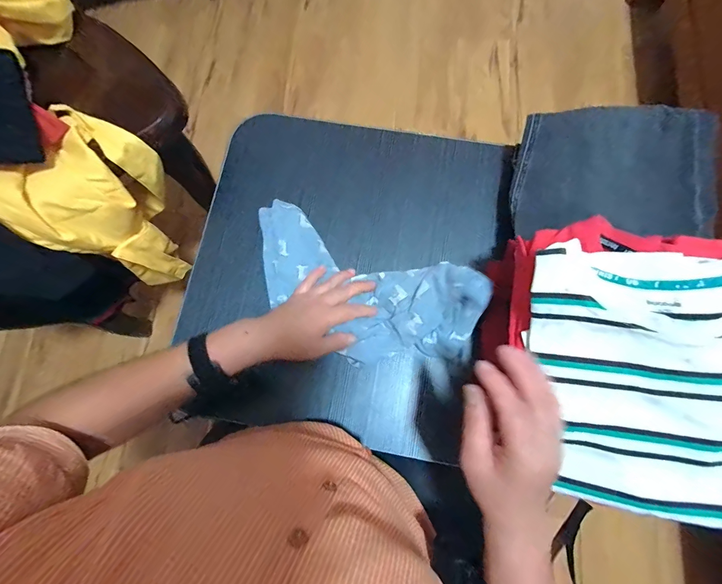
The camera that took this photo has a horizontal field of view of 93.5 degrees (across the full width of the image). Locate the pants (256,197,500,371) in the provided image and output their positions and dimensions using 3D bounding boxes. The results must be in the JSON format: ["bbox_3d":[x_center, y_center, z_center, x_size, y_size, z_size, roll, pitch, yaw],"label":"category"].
[{"bbox_3d":[-0.006,-0.002,0.461,0.328,0.057,0.165,25,80,8],"label":"pants"}]

